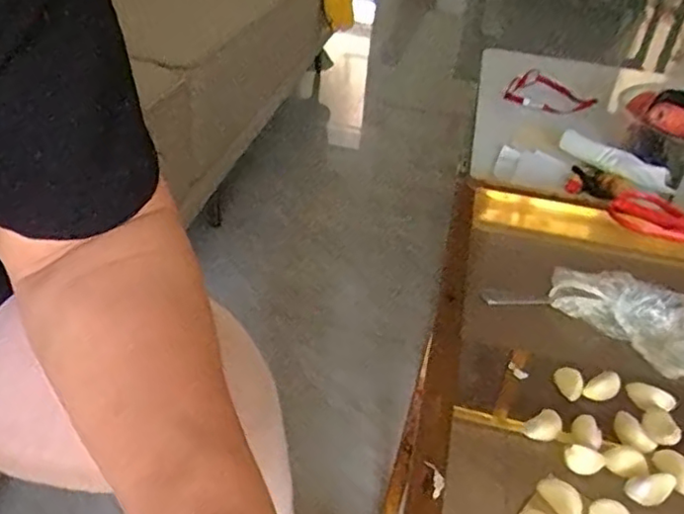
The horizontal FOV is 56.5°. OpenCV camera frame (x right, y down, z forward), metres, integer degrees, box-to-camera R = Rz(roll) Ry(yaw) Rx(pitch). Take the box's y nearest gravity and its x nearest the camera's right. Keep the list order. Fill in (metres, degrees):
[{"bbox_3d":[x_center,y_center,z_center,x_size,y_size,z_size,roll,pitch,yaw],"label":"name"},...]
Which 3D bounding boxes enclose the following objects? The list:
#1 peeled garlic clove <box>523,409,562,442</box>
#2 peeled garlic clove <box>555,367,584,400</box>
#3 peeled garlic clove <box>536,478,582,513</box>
[{"bbox_3d":[0.133,0.110,0.420,0.021,0.018,0.014,15,37,13],"label":"peeled garlic clove"},{"bbox_3d":[0.158,0.087,0.444,0.019,0.013,0.019,21,38,20],"label":"peeled garlic clove"},{"bbox_3d":[0.127,0.139,0.369,0.010,0.015,0.028,-15,40,-26],"label":"peeled garlic clove"}]

